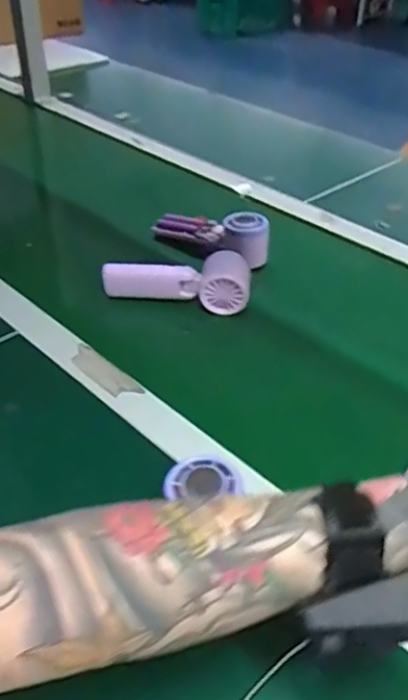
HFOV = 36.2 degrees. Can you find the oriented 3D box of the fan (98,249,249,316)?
[{"bbox_3d":[-0.030,-0.083,0.727,0.166,0.052,0.049,6,38,6],"label":"fan"}]

